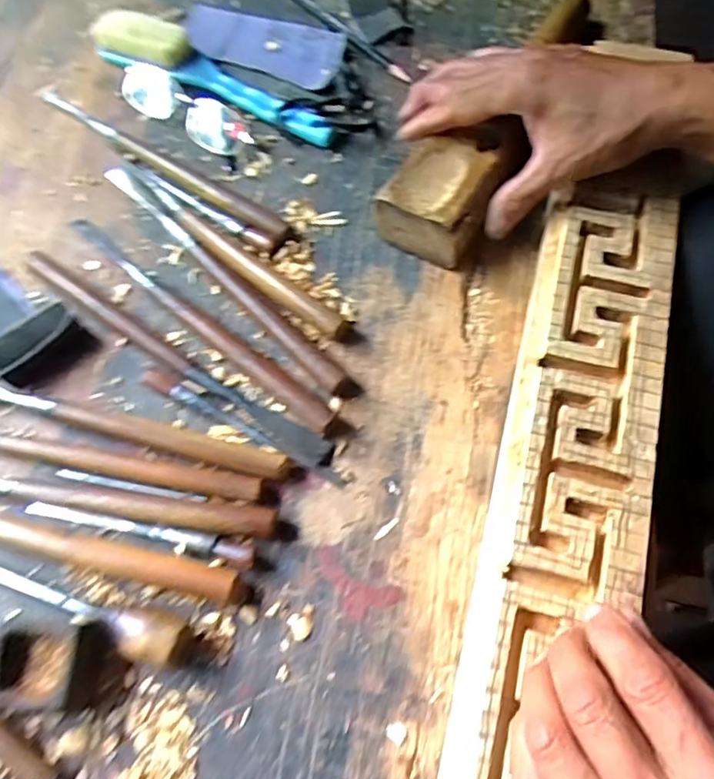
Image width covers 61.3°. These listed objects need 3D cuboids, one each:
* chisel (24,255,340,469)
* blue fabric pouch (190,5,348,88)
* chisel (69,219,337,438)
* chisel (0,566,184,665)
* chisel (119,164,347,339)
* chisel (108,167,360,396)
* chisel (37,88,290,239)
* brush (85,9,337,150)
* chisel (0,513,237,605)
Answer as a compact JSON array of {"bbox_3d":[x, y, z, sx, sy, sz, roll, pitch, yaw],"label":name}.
[{"bbox_3d":[-0.124,-0.025,0.404,0.257,0.013,0.018,32,72,14],"label":"chisel"},{"bbox_3d":[-0.084,-0.304,0.521,0.151,0.009,0.066,22,70,11],"label":"blue fabric pouch"},{"bbox_3d":[-0.113,-0.053,0.413,0.253,0.014,0.018,38,74,16],"label":"chisel"},{"bbox_3d":[-0.178,0.115,0.343,0.172,0.026,0.023,17,69,9],"label":"chisel"},{"bbox_3d":[-0.097,-0.104,0.434,0.221,0.017,0.020,38,74,16],"label":"chisel"},{"bbox_3d":[-0.099,-0.083,0.426,0.262,0.014,0.019,42,75,17],"label":"chisel"},{"bbox_3d":[-0.159,-0.180,0.470,0.261,0.014,0.019,33,73,15],"label":"chisel"},{"bbox_3d":[-0.118,-0.256,0.487,0.225,0.037,0.032,25,71,12],"label":"brush"},{"bbox_3d":[-0.179,0.090,0.359,0.224,0.014,0.019,13,69,7],"label":"chisel"}]

